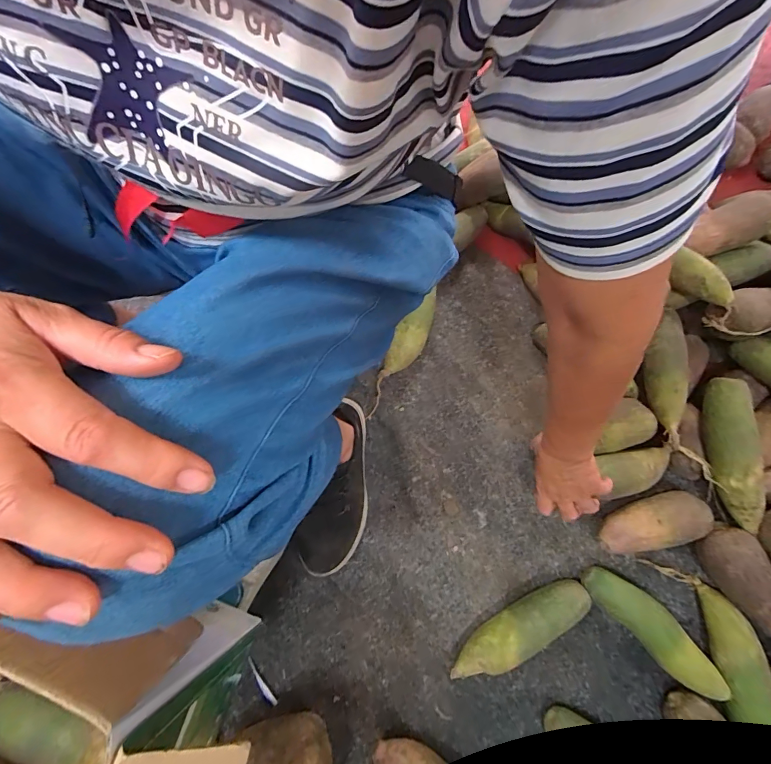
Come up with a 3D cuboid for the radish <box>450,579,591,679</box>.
[{"bbox_3d":[0.175,0.322,0.512,0.204,0.048,0.054,-29,74,-10],"label":"radish"}]

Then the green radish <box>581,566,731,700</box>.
[{"bbox_3d":[0.347,0.319,0.512,0.062,0.062,0.182,-42,76,-13],"label":"green radish"}]

